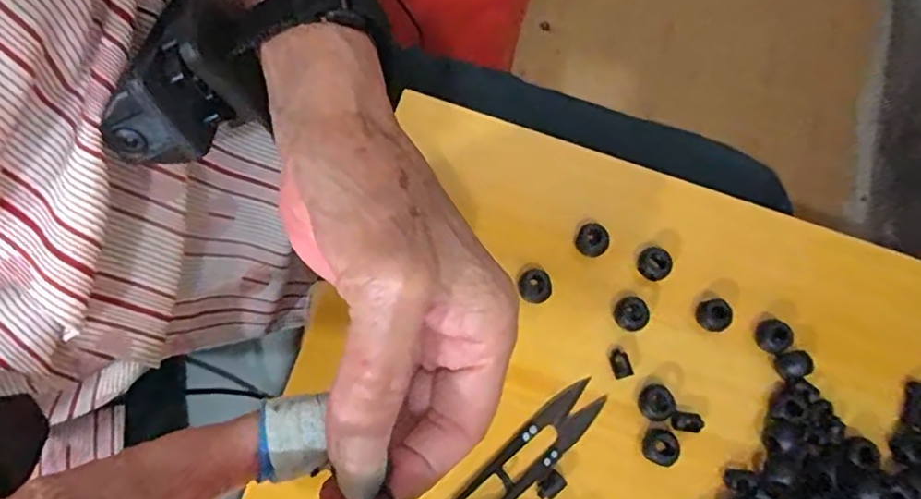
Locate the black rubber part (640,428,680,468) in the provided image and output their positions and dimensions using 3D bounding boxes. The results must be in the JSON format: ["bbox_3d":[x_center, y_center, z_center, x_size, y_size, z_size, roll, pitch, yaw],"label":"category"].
[{"bbox_3d":[0.098,0.097,0.309,0.015,0.011,0.018,1,69,-5],"label":"black rubber part"}]

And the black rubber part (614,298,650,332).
[{"bbox_3d":[0.089,0.034,0.327,0.016,0.010,0.017,2,68,-5],"label":"black rubber part"}]

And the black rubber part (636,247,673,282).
[{"bbox_3d":[0.103,0.008,0.334,0.017,0.015,0.014,43,71,11],"label":"black rubber part"}]

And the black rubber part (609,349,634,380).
[{"bbox_3d":[0.082,0.058,0.322,0.009,0.004,0.015,-9,70,-9],"label":"black rubber part"}]

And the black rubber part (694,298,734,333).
[{"bbox_3d":[0.134,0.035,0.330,0.015,0.011,0.017,-16,71,-11],"label":"black rubber part"}]

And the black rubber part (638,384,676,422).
[{"bbox_3d":[0.098,0.077,0.315,0.016,0.007,0.017,-10,70,-9],"label":"black rubber part"}]

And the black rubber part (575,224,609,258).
[{"bbox_3d":[0.071,-0.004,0.337,0.017,0.013,0.016,2,68,-5],"label":"black rubber part"}]

